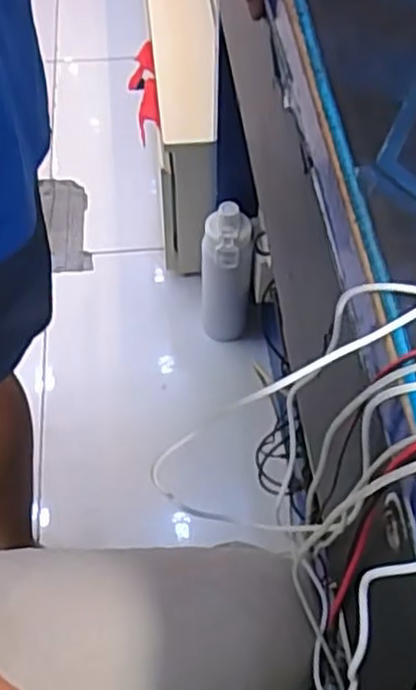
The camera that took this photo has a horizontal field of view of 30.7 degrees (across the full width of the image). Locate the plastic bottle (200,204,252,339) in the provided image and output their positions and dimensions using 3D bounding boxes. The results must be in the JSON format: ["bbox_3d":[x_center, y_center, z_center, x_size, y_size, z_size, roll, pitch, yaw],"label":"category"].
[{"bbox_3d":[0.030,-0.105,1.216,0.080,0.246,0.080,-3,55,-2],"label":"plastic bottle"}]

